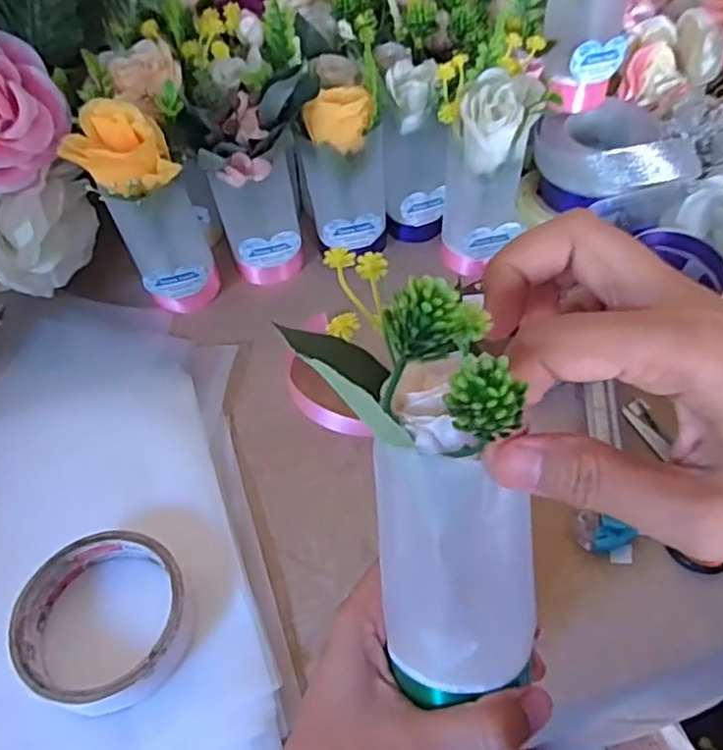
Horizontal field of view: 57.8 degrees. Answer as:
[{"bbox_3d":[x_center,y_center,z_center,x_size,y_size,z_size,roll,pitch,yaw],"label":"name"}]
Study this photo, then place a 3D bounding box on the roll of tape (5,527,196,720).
[{"bbox_3d":[-0.133,0.127,0.341,0.085,0.025,0.087,0,53,0],"label":"roll of tape"}]

